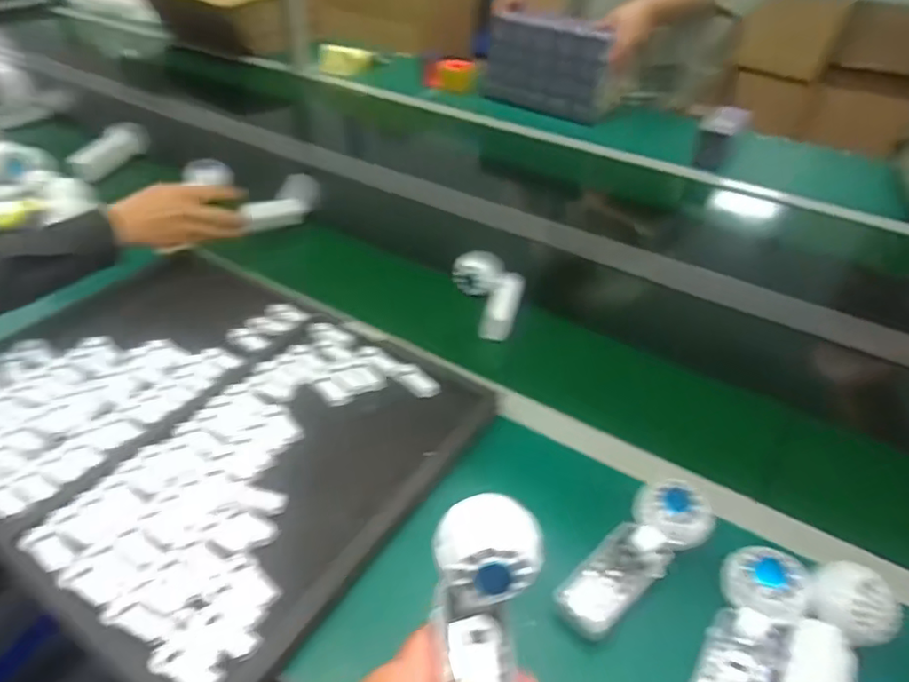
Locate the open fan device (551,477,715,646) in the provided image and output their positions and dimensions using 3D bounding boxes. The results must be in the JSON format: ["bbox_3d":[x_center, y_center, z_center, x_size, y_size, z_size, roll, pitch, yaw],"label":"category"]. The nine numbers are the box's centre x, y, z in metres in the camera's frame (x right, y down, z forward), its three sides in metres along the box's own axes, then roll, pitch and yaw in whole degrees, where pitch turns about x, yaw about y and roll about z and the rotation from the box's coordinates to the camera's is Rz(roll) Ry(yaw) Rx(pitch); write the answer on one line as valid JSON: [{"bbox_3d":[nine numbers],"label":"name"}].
[{"bbox_3d":[0.161,0.191,0.538,0.171,0.028,0.060,-37,52,-21],"label":"open fan device"}]

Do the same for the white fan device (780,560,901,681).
[{"bbox_3d":[0.296,0.248,0.470,0.060,0.055,0.167,27,46,26],"label":"white fan device"}]

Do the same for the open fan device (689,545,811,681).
[{"bbox_3d":[0.228,0.237,0.478,0.062,0.040,0.169,29,47,28],"label":"open fan device"}]

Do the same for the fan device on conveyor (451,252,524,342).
[{"bbox_3d":[0.059,-0.070,0.846,0.083,0.054,0.142,-12,42,-16],"label":"fan device on conveyor"}]

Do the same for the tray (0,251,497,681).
[{"bbox_3d":[-0.292,0.084,0.679,0.556,0.038,0.418,24,45,24],"label":"tray"}]

